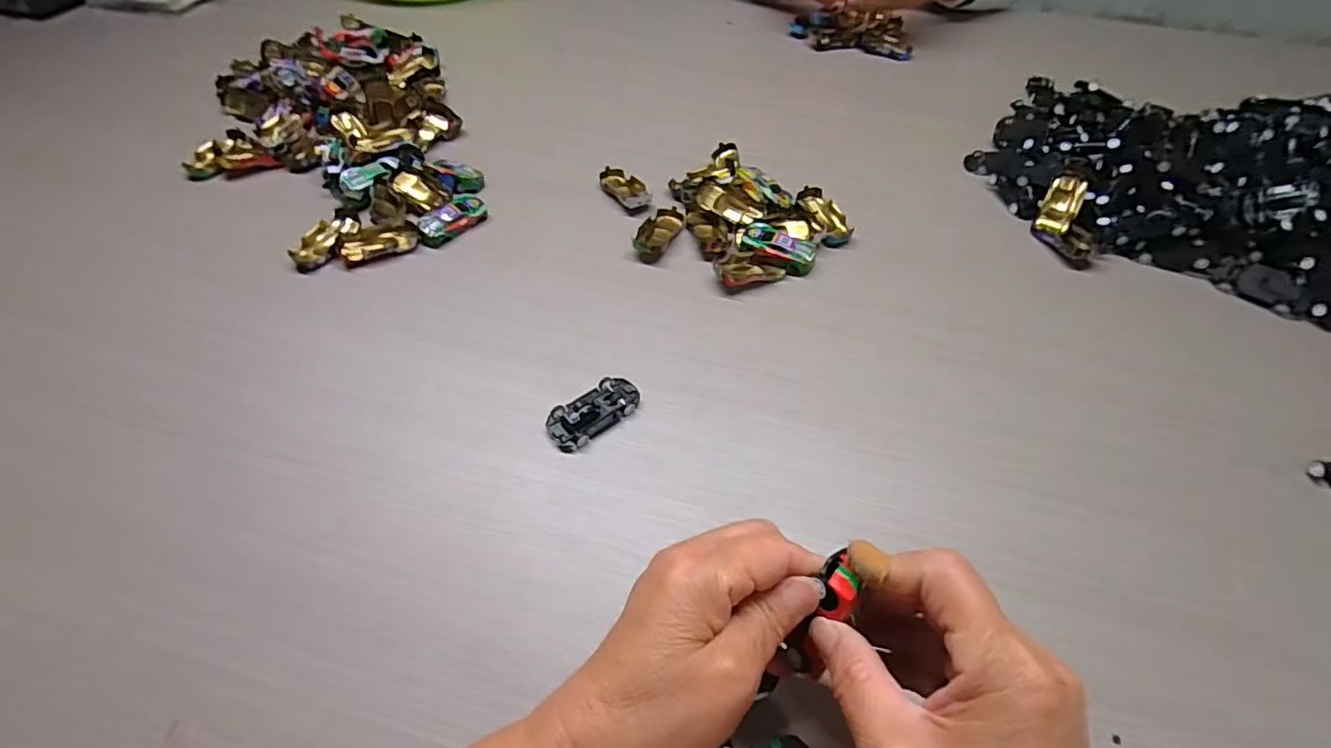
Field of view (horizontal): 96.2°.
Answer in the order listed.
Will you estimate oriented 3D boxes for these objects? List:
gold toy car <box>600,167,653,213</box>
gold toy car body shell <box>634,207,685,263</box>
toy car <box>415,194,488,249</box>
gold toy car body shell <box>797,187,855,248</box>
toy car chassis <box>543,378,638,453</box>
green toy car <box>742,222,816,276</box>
[{"bbox_3d":[-0.036,-0.174,0.562,0.032,0.013,0.066,-30,57,-23],"label":"gold toy car"},{"bbox_3d":[-0.007,-0.125,0.520,0.029,0.017,0.065,19,53,15],"label":"gold toy car body shell"},{"bbox_3d":[-0.187,-0.136,0.525,0.027,0.018,0.065,35,58,25],"label":"toy car"},{"bbox_3d":[0.143,-0.141,0.536,0.033,0.021,0.064,-12,52,-10],"label":"gold toy car body shell"},{"bbox_3d":[-0.047,0.024,0.399,0.065,0.014,0.031,-32,58,-24],"label":"toy car chassis"},{"bbox_3d":[0.094,-0.106,0.499,0.062,0.021,0.026,25,55,19],"label":"green toy car"}]

